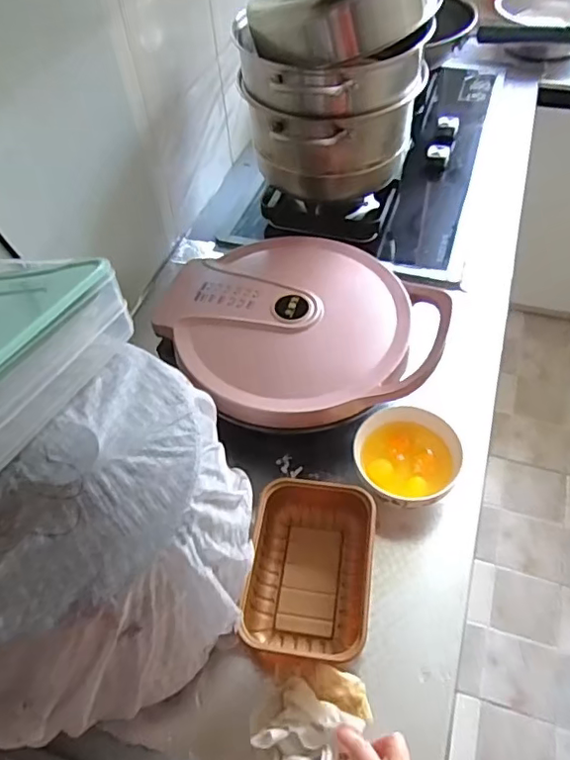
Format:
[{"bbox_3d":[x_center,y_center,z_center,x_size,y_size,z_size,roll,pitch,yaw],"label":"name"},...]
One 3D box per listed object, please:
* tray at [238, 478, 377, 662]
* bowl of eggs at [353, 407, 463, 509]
[{"bbox_3d":[0.031,0.204,0.643,0.132,0.068,0.191,5,54,8],"label":"tray"},{"bbox_3d":[0.148,0.102,0.707,0.123,0.066,0.127,-2,54,3],"label":"bowl of eggs"}]

